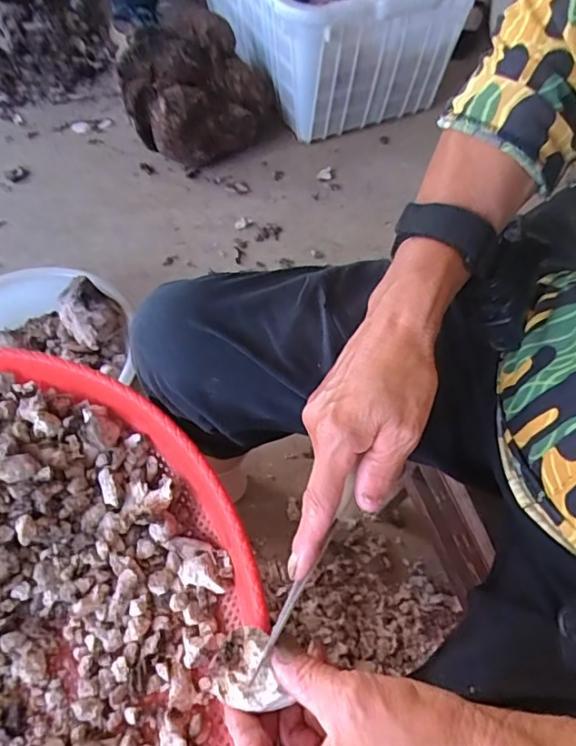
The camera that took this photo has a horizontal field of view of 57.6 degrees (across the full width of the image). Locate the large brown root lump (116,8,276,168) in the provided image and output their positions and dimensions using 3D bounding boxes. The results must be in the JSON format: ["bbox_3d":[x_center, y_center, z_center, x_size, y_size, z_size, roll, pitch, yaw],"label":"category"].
[{"bbox_3d":[-0.177,-0.544,1.036,0.287,0.208,0.192,-31,64,-18],"label":"large brown root lump"}]

